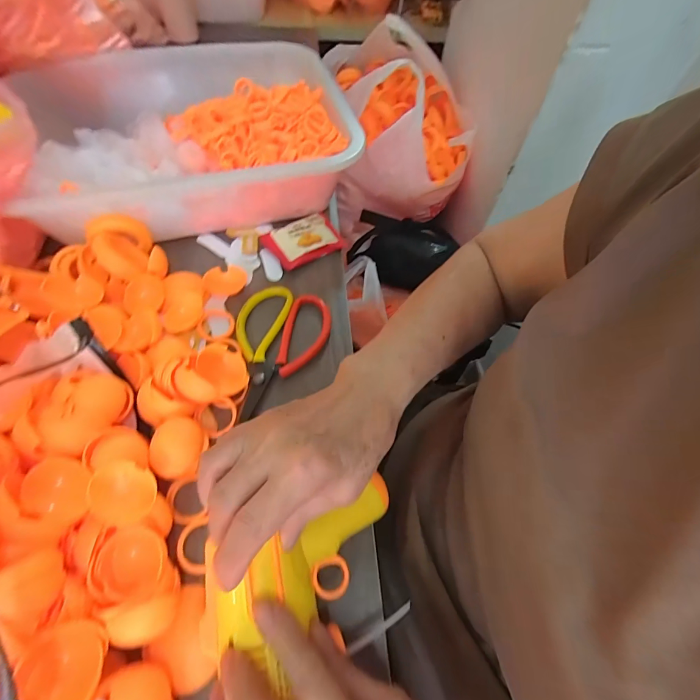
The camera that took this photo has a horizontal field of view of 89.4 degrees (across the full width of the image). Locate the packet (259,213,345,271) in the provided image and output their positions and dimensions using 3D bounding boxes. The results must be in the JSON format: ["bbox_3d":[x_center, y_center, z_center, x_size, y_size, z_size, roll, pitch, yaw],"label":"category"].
[{"bbox_3d":[-0.056,-0.131,0.414,0.079,0.018,0.067,-28,65,-19],"label":"packet"}]

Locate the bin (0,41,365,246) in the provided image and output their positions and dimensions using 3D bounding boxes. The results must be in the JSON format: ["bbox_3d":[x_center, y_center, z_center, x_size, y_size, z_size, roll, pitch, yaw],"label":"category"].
[{"bbox_3d":[-0.196,-0.266,0.435,0.359,0.095,0.292,-12,61,-11],"label":"bin"}]

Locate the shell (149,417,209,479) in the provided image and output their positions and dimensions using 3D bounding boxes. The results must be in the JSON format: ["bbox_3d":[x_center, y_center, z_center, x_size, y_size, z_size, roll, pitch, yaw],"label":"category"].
[{"bbox_3d":[-0.131,0.076,0.275,0.034,0.027,0.044,2,59,-2],"label":"shell"}]

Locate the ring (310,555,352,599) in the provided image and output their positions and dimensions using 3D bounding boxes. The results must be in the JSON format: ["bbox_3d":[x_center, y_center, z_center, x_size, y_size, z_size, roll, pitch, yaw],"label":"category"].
[{"bbox_3d":[-0.012,0.148,0.231,0.025,0.008,0.023,2,59,-3],"label":"ring"}]

